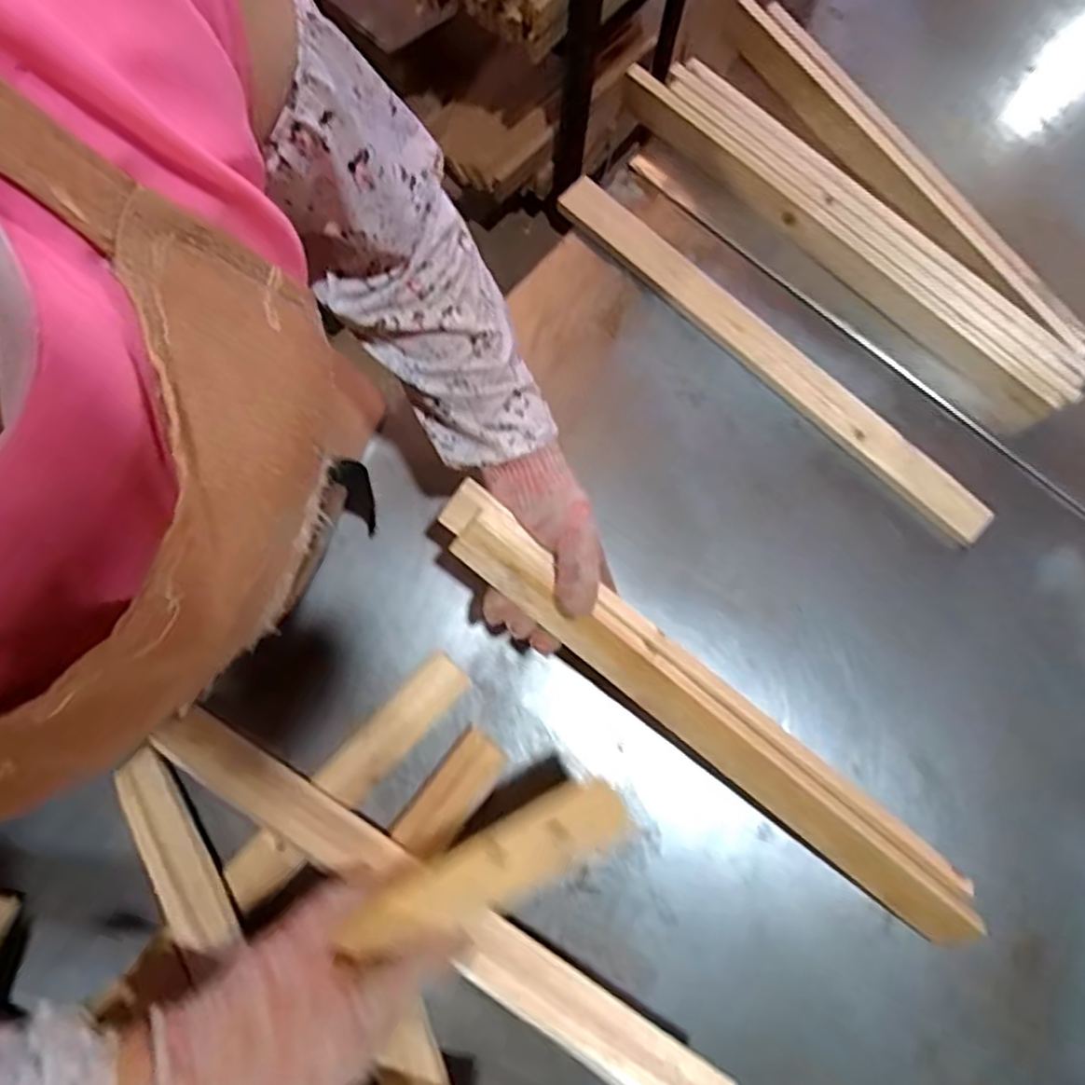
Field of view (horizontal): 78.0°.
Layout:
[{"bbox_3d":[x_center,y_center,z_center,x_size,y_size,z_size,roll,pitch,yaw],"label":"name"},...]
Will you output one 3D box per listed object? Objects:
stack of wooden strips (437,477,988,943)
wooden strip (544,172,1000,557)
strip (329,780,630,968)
[{"bbox_3d":[0.123,0.128,0.494,0.485,0.033,0.053,39,78,-3],"label":"stack of wooden strips"},{"bbox_3d":[0.208,-0.180,0.625,0.484,0.017,0.045,44,79,9],"label":"wooden strip"},{"bbox_3d":[-0.035,0.212,0.430,0.188,0.017,0.048,-27,78,-1],"label":"strip"}]

